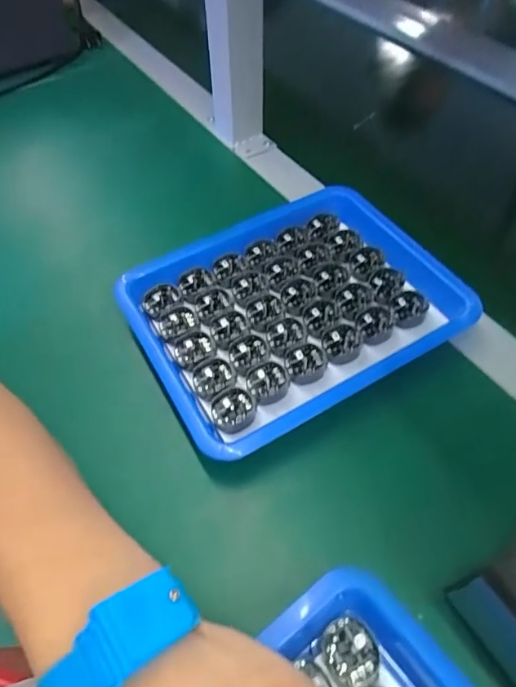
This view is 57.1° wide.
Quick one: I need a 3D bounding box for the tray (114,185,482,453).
[{"bbox_3d":[0.025,-0.029,0.342,0.211,0.031,0.167,-25,60,-18],"label":"tray"}]

